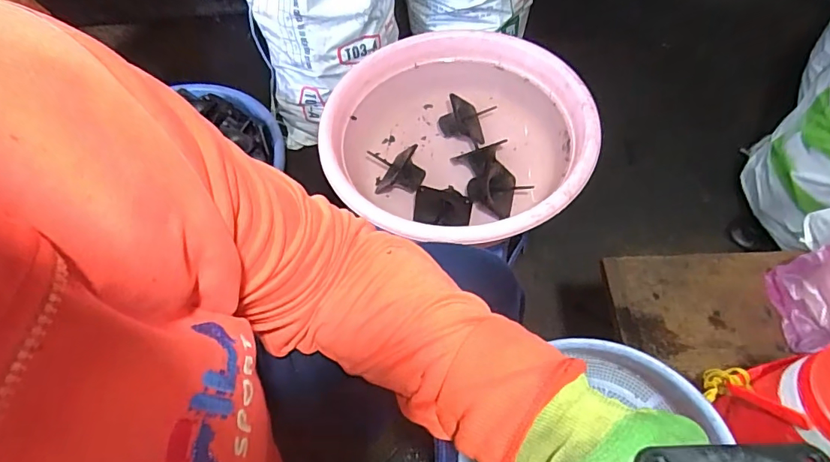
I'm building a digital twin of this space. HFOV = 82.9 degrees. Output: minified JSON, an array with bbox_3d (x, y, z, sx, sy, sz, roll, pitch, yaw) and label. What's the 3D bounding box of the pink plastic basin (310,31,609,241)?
[{"bbox_3d":[0.070,-0.155,0.782,0.422,0.109,0.417,15,62,12],"label":"pink plastic basin"}]

